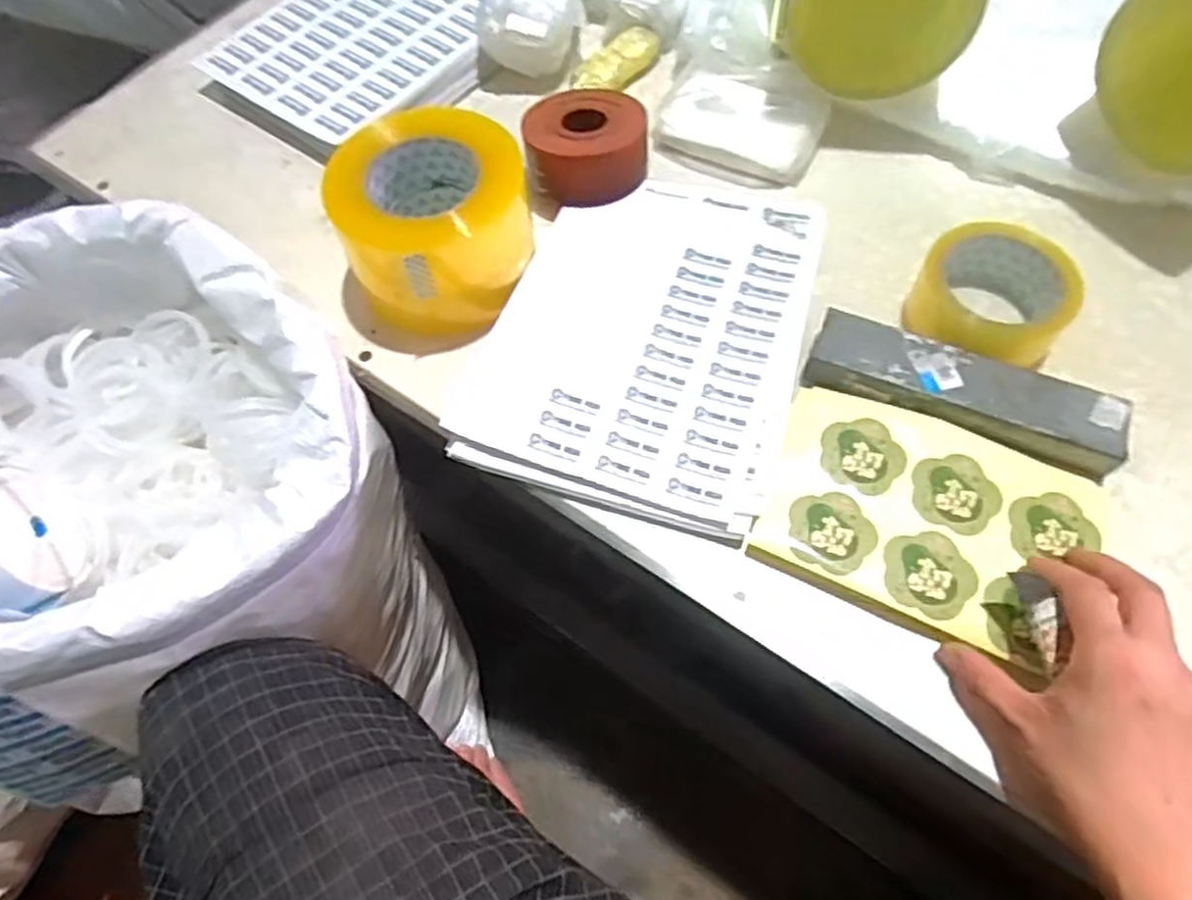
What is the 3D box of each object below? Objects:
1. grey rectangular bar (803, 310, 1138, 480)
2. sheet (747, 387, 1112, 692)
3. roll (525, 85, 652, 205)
[{"bbox_3d":[0.244,-0.040,0.508,0.197,0.029,0.053,20,65,11],"label":"grey rectangular bar"},{"bbox_3d":[0.212,0.047,0.480,0.204,0.027,0.145,20,65,10],"label":"sheet"},{"bbox_3d":[-0.007,-0.243,0.606,0.095,0.038,0.087,-14,63,-7],"label":"roll"}]

